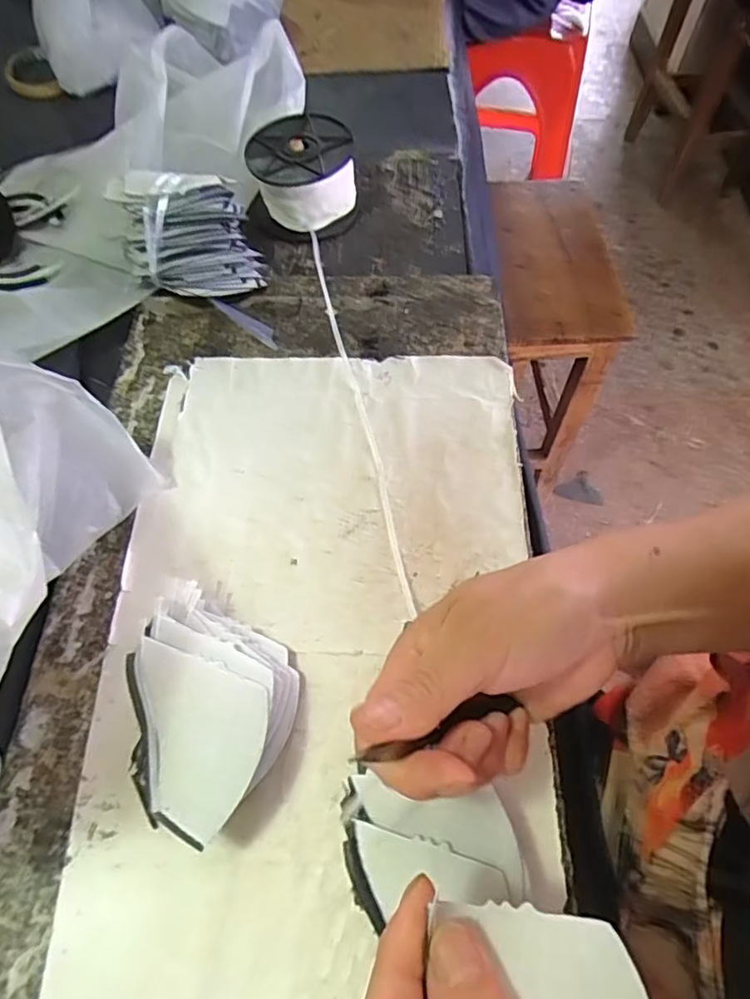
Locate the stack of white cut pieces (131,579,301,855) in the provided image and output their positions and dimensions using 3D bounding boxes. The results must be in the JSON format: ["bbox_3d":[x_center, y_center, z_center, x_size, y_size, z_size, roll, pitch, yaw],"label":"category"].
[{"bbox_3d":[-0.089,0.108,0.306,0.092,0.052,0.107,22,63,11],"label":"stack of white cut pieces"}]

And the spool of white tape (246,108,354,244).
[{"bbox_3d":[-0.063,-0.285,0.521,0.088,0.057,0.099,-7,61,-4],"label":"spool of white tape"}]

